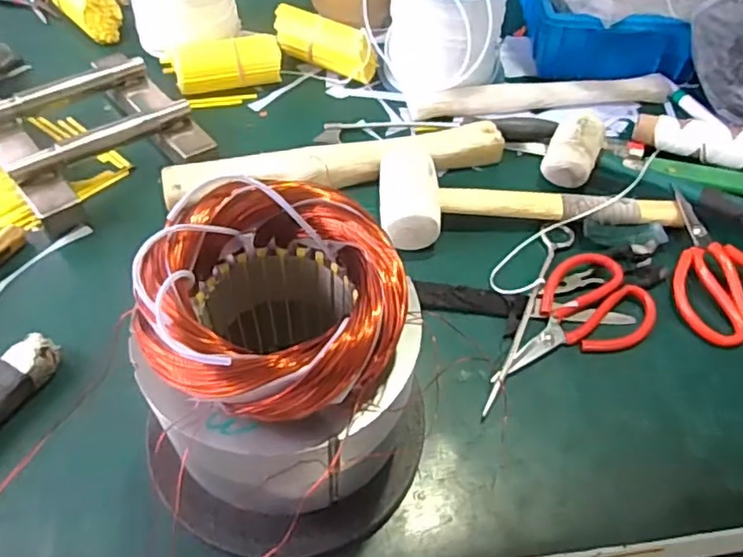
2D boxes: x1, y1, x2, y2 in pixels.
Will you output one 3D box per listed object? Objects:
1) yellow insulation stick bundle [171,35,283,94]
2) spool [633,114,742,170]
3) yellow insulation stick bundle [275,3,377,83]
[{"bbox_3d":[-0.160,-0.241,0.698,0.115,0.043,0.040,-10,55,-11],"label":"yellow insulation stick bundle"},{"bbox_3d":[0.365,-0.139,0.637,0.178,0.042,0.043,20,55,11],"label":"spool"},{"bbox_3d":[-0.056,-0.276,0.728,0.129,0.042,0.047,21,55,12],"label":"yellow insulation stick bundle"}]

